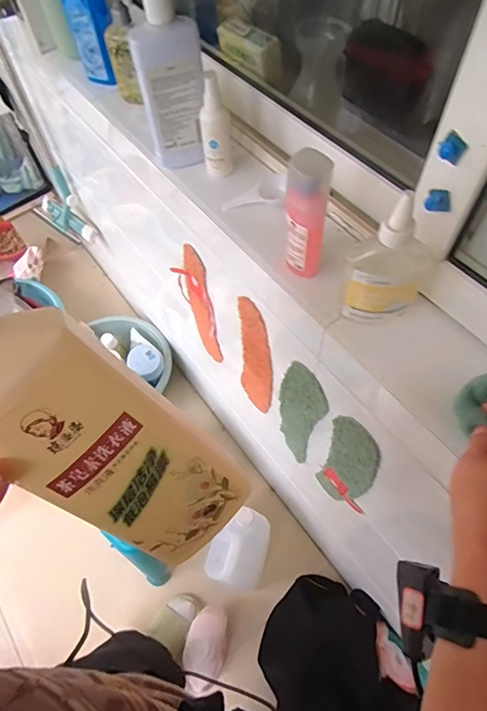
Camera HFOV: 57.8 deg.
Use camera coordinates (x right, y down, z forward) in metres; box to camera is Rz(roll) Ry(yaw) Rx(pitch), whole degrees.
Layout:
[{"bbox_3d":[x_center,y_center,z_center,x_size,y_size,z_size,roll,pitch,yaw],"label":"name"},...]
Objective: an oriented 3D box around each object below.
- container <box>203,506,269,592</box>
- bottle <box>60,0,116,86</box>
[{"bbox_3d":[-0.013,0.515,1.143,0.128,0.268,0.183,17,61,11],"label":"container"},{"bbox_3d":[-0.249,-0.533,0.724,0.070,0.161,0.047,-16,60,-7],"label":"bottle"}]

